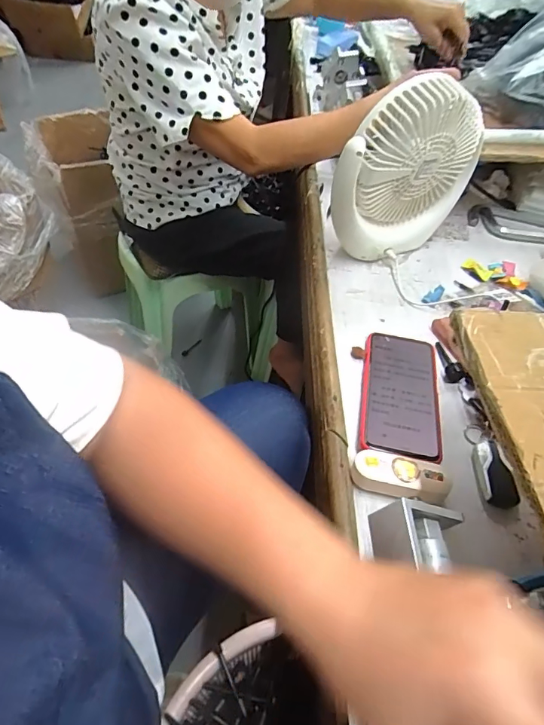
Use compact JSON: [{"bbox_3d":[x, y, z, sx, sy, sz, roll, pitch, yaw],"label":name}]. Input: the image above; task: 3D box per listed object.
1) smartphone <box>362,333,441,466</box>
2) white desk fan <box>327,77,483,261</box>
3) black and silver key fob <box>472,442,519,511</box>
[{"bbox_3d":[0.134,0.031,0.466,0.075,0.016,0.160,11,51,4],"label":"smartphone"},{"bbox_3d":[0.167,-0.234,0.565,0.185,0.208,0.067,-23,56,-22],"label":"white desk fan"},{"bbox_3d":[0.208,0.104,0.418,0.032,0.010,0.061,5,51,-1],"label":"black and silver key fob"}]

